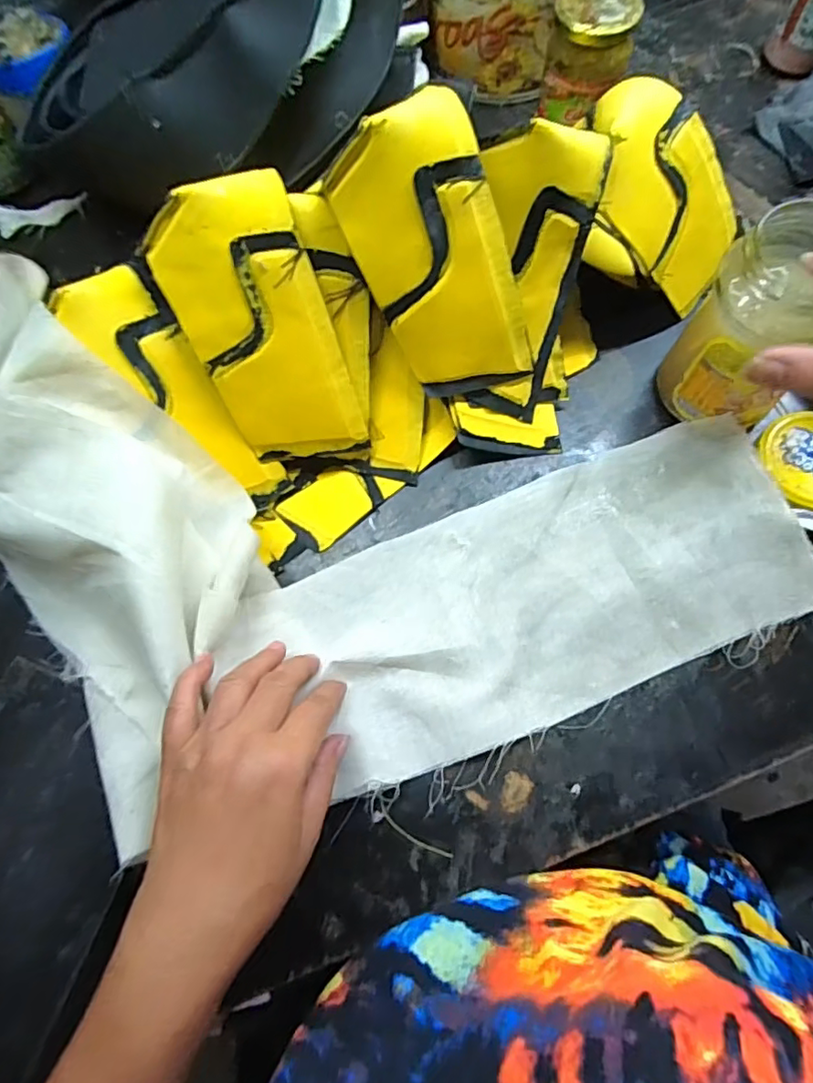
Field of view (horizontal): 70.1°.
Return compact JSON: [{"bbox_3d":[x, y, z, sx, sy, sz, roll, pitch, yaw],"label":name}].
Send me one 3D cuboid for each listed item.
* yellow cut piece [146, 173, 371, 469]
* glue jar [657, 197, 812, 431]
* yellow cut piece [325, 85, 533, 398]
[{"bbox_3d":[-0.085,-0.121,0.354,0.084,0.171,0.015,-21,34,0],"label":"yellow cut piece"},{"bbox_3d":[0.217,-0.131,0.356,0.073,0.117,0.075,-1,71,2],"label":"glue jar"},{"bbox_3d":[0.017,-0.163,0.346,0.082,0.160,0.022,-20,37,7],"label":"yellow cut piece"}]

